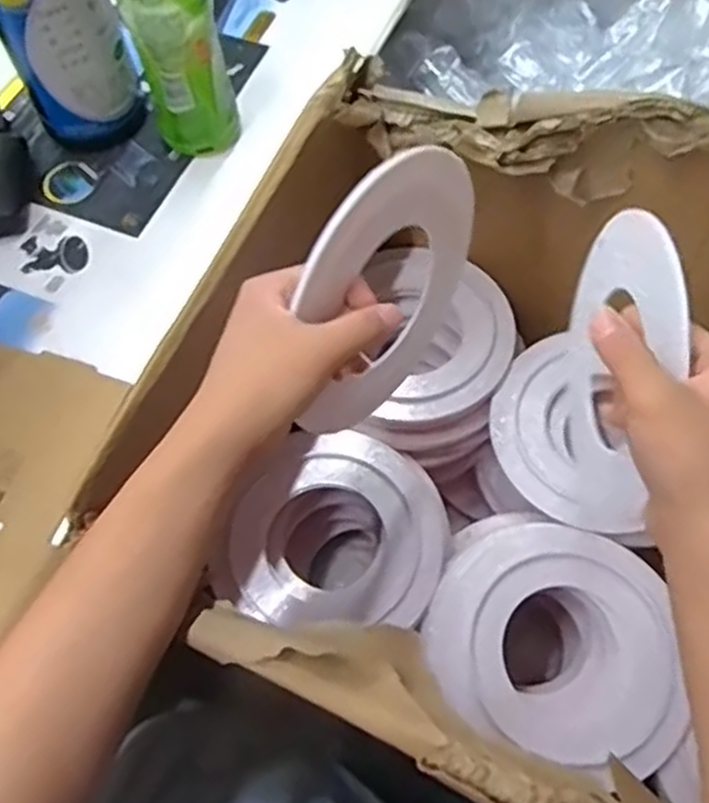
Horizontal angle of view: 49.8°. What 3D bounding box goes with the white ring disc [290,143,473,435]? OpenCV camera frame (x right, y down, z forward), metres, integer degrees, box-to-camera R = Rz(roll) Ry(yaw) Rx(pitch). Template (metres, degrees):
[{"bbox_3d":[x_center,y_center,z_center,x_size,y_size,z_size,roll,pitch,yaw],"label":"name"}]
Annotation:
[{"bbox_3d":[0.023,-0.066,0.495,0.009,0.193,0.169,32,52,25],"label":"white ring disc"}]

